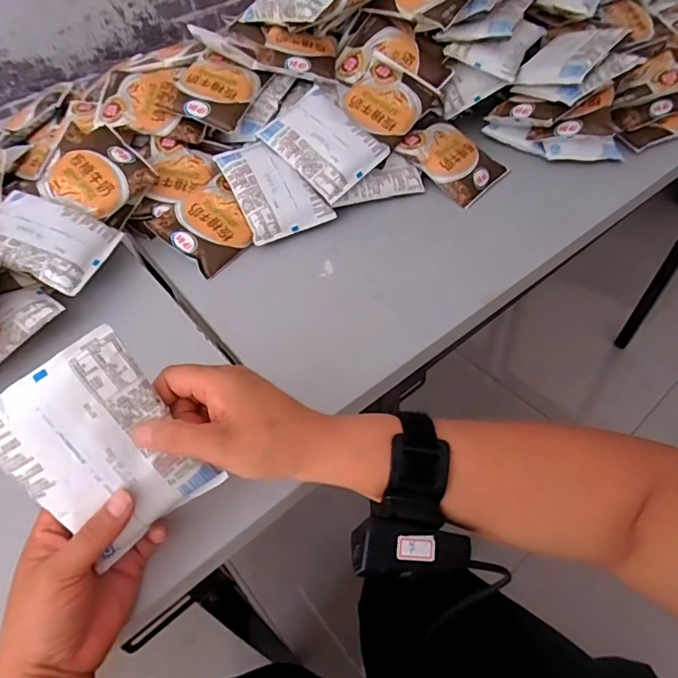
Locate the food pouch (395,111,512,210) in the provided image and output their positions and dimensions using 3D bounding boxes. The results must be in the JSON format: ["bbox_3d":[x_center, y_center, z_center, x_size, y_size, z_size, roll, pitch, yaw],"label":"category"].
[{"bbox_3d":[0.144,-0.232,0.627,0.123,0.018,0.097,43,64,7],"label":"food pouch"}]

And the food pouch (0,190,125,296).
[{"bbox_3d":[-0.302,-0.104,0.509,0.121,0.017,0.094,21,54,-5],"label":"food pouch"}]

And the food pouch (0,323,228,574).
[{"bbox_3d":[-0.146,0.071,0.312,0.093,0.128,0.014,-37,18,-15],"label":"food pouch"}]

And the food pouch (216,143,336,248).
[{"bbox_3d":[-0.077,-0.181,0.582,0.094,0.016,0.127,-24,78,-12],"label":"food pouch"}]

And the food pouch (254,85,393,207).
[{"bbox_3d":[-0.018,-0.234,0.588,0.098,0.020,0.127,-44,81,-6],"label":"food pouch"}]

